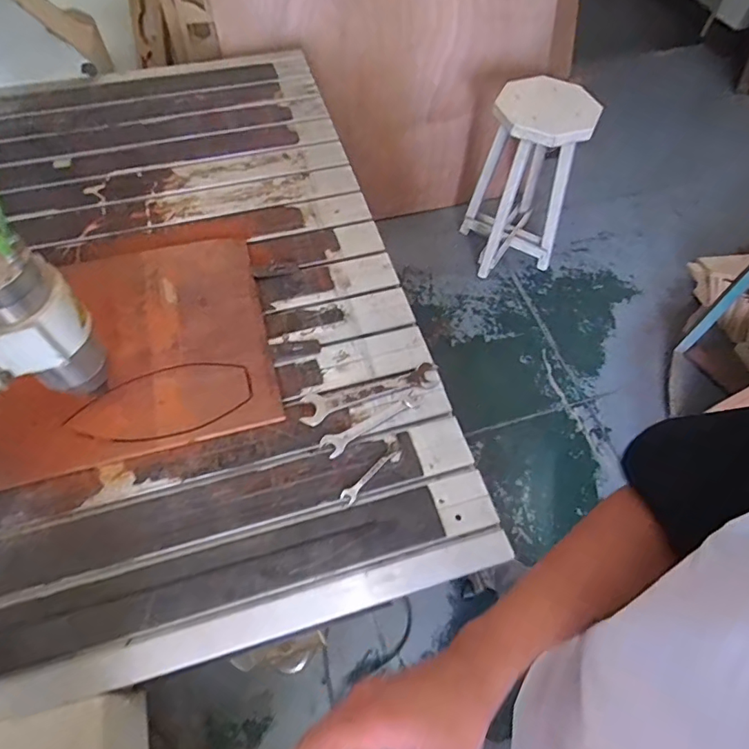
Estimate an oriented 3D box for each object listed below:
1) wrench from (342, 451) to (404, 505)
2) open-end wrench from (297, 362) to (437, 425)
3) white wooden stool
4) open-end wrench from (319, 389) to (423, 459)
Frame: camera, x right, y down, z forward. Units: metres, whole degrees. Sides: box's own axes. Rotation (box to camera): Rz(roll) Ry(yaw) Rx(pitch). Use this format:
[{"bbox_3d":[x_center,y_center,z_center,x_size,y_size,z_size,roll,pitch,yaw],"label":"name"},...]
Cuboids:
[{"bbox_3d":[-0.003,0.161,0.793,0.121,0.006,0.024,-39,68,-21],"label":"wrench"},{"bbox_3d":[-0.006,0.032,0.865,0.246,0.015,0.058,-14,61,-9],"label":"open-end wrench"},{"bbox_3d":[0.523,-0.645,1.753,0.360,0.679,0.306,20,61,10],"label":"white wooden stool"},{"bbox_3d":[-0.002,0.079,0.841,0.188,0.006,0.041,-30,65,-17],"label":"open-end wrench"}]

